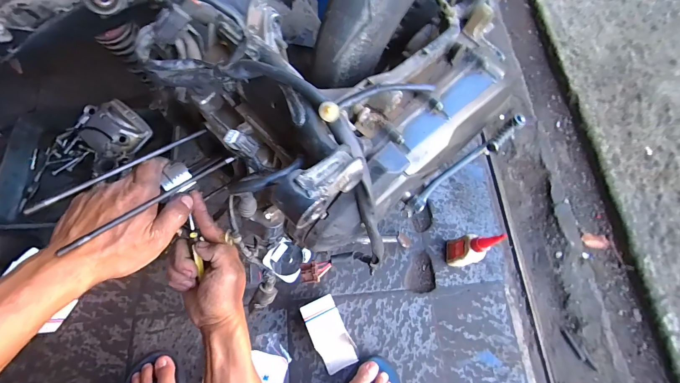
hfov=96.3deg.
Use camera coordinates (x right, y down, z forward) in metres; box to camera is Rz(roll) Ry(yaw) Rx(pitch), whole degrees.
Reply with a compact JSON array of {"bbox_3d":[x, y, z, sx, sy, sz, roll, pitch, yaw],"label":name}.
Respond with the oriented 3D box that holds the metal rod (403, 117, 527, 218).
[{"bbox_3d":[0.164,-0.036,0.401,0.208,0.034,0.022,-37,76,-13],"label":"metal rod"}]

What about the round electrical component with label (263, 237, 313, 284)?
[{"bbox_3d":[-0.111,0.144,0.643,0.081,0.015,0.077,32,71,9],"label":"round electrical component with label"}]

